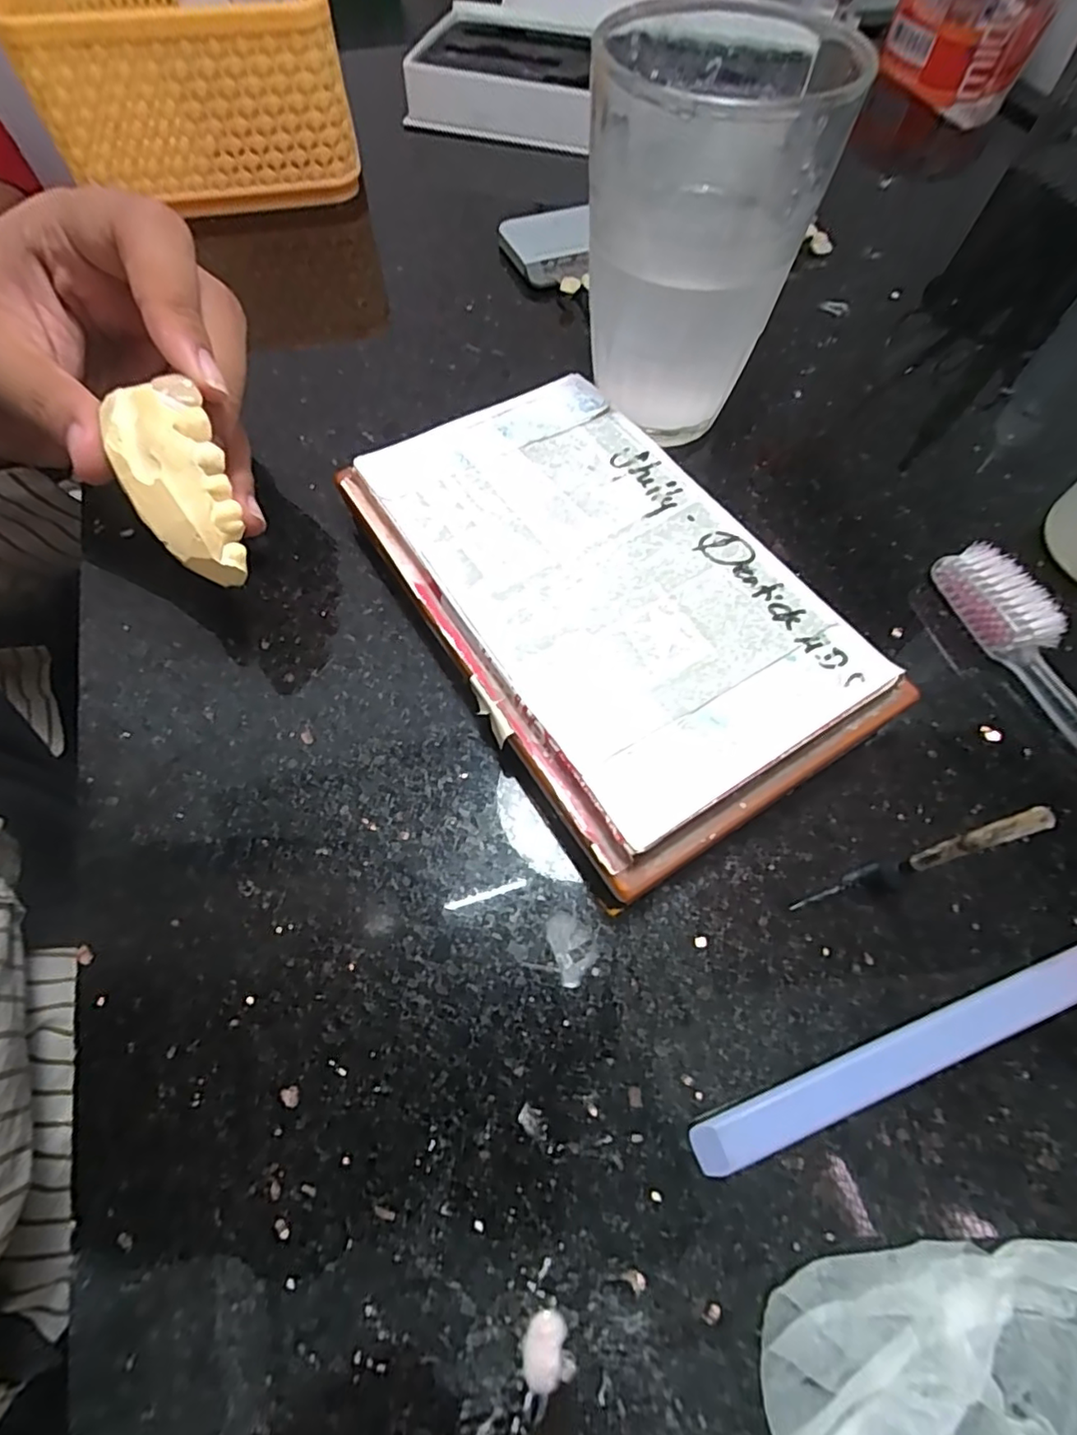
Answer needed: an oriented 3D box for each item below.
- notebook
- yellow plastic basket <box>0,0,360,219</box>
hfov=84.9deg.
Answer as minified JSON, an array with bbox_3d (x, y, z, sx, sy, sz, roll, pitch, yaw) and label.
[{"bbox_3d":[0.015,-0.034,0.169,0.091,0.022,0.146,-30,68,-16],"label":"notebook"},{"bbox_3d":[-0.162,-0.310,0.282,0.128,0.068,0.131,-11,64,-7],"label":"yellow plastic basket"}]

